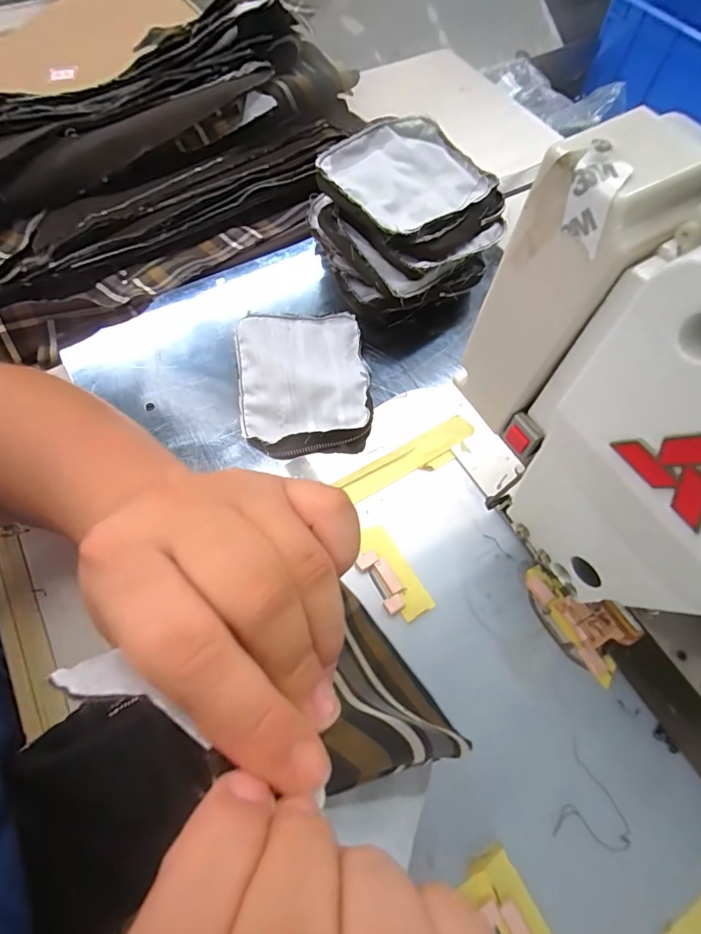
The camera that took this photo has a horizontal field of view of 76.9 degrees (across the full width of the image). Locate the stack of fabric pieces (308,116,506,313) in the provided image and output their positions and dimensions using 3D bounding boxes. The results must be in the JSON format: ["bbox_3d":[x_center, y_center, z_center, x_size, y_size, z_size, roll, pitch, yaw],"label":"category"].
[{"bbox_3d":[0.052,-0.226,0.418,0.153,0.094,0.156,-40,72,-18],"label":"stack of fabric pieces"}]

